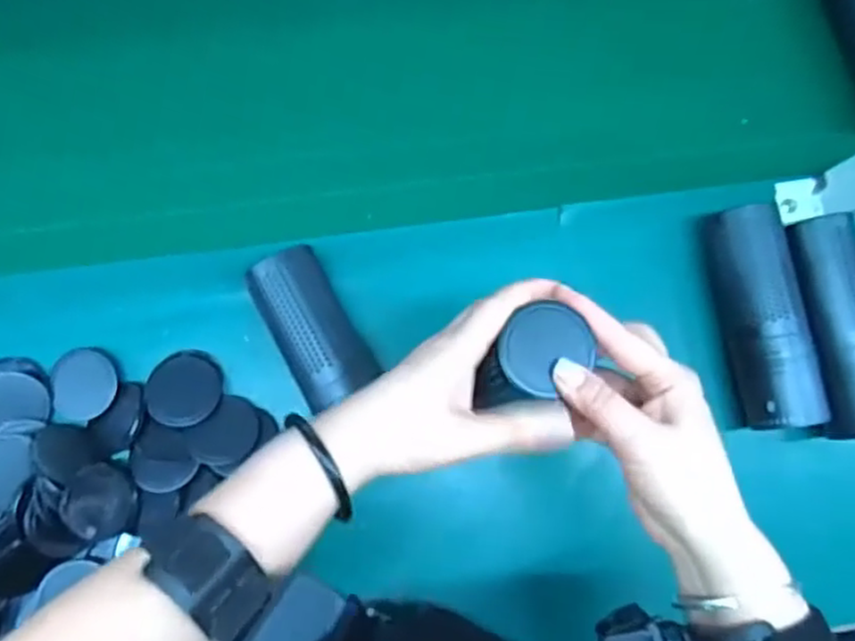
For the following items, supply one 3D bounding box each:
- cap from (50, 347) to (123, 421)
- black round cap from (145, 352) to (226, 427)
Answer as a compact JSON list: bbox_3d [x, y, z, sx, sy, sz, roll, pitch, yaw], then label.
[{"bbox_3d":[-0.244,0.045,0.508,0.049,0.009,0.050,1,82,-4],"label":"cap"},{"bbox_3d":[-0.173,0.048,0.508,0.048,0.007,0.056,15,60,-12],"label":"black round cap"}]

